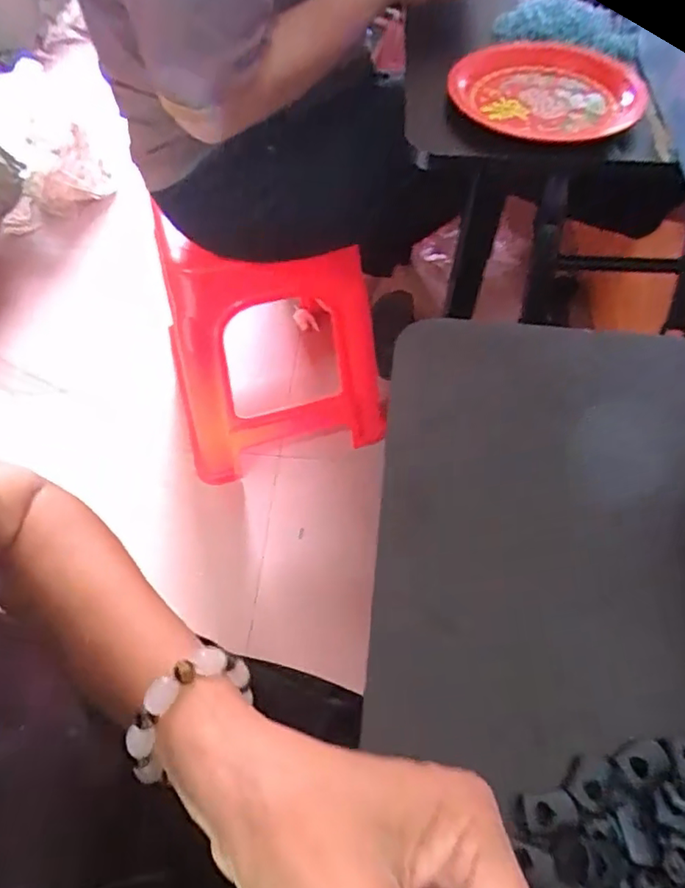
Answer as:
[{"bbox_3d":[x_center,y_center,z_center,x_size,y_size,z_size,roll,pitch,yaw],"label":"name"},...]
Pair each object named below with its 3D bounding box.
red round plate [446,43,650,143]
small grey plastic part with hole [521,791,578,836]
[{"bbox_3d":[0.182,-0.321,0.531,0.164,0.024,0.151,0,57,0],"label":"red round plate"},{"bbox_3d":[0.082,0.146,0.232,0.020,0.007,0.014,-4,57,-3],"label":"small grey plastic part with hole"}]

